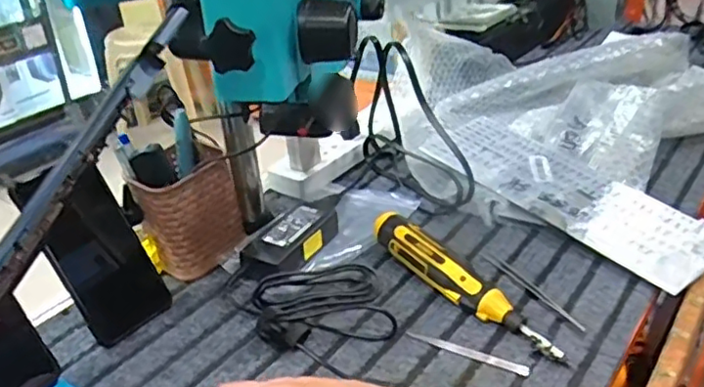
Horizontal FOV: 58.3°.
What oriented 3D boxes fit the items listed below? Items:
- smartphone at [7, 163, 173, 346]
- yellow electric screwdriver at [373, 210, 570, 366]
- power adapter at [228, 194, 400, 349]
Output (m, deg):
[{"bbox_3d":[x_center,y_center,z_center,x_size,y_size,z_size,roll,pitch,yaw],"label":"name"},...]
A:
[{"bbox_3d":[-0.220,0.049,0.547,0.008,0.154,0.075,-18,13,47],"label":"smartphone"},{"bbox_3d":[0.096,0.076,0.555,0.032,0.035,0.213,-24,35,-30],"label":"yellow electric screwdriver"},{"bbox_3d":[-0.048,0.068,0.592,0.129,0.028,0.196,-10,30,-9],"label":"power adapter"}]

